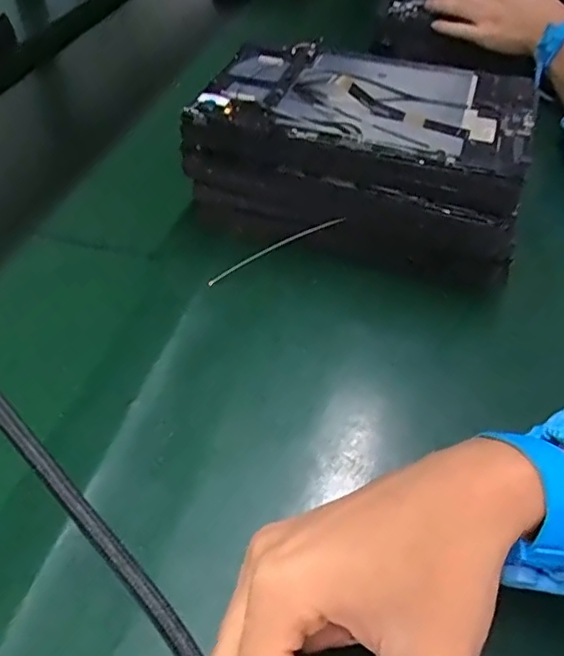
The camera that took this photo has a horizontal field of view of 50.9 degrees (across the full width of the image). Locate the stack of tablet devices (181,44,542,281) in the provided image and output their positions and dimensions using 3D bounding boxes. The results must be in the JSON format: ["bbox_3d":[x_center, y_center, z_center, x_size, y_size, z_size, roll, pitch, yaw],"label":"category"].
[{"bbox_3d":[0.068,-0.134,0.474,0.255,0.108,0.163,21,52,12],"label":"stack of tablet devices"}]

